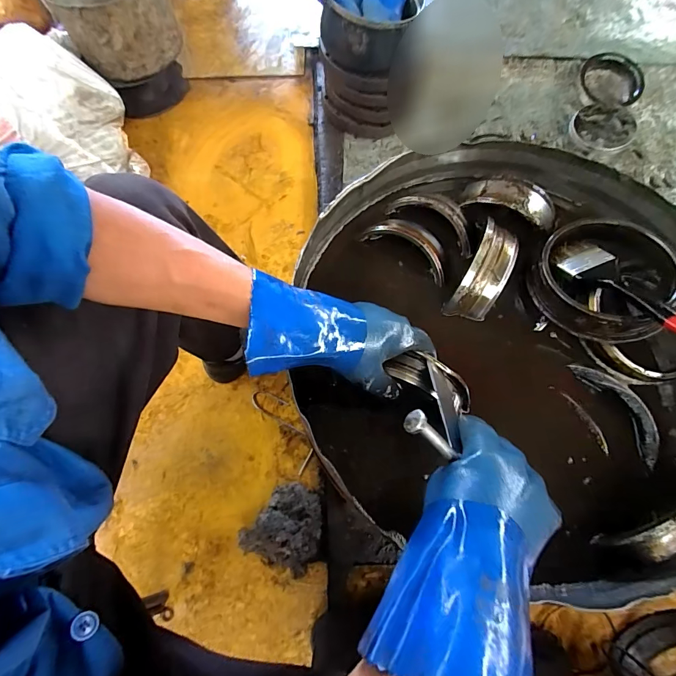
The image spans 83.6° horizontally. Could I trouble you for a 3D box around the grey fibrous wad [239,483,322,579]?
[{"bbox_3d":[-0.098,0.368,0.737,0.148,0.077,0.154,-1,71,2],"label":"grey fibrous wad"}]

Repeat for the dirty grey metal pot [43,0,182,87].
[{"bbox_3d":[-0.592,-0.872,1.001,0.275,0.204,0.278,0,69,-1],"label":"dirty grey metal pot"}]

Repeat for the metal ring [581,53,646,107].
[{"bbox_3d":[0.777,-0.736,1.075,0.146,0.035,0.183,-33,78,1],"label":"metal ring"}]

